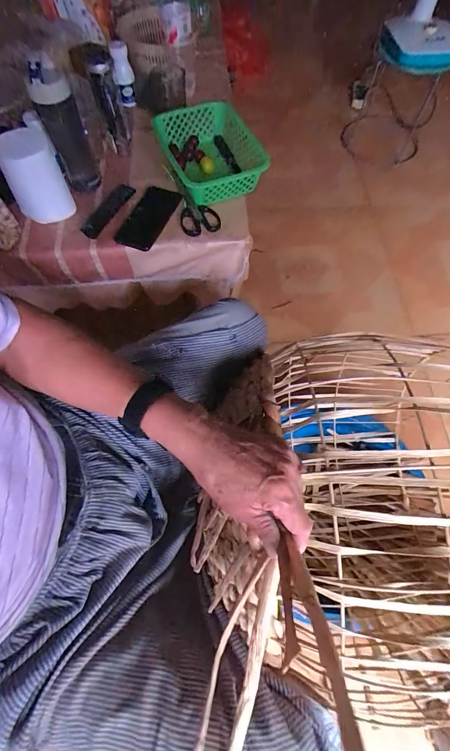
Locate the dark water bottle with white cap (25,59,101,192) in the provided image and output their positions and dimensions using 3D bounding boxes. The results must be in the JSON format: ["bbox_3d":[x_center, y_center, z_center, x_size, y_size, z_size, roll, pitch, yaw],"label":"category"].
[{"bbox_3d":[-0.295,-0.452,0.598,0.065,0.189,0.059,-22,69,-9],"label":"dark water bottle with white cap"}]

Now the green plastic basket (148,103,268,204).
[{"bbox_3d":[-0.024,-0.474,0.694,0.198,0.073,0.256,-21,69,-9],"label":"green plastic basket"}]

